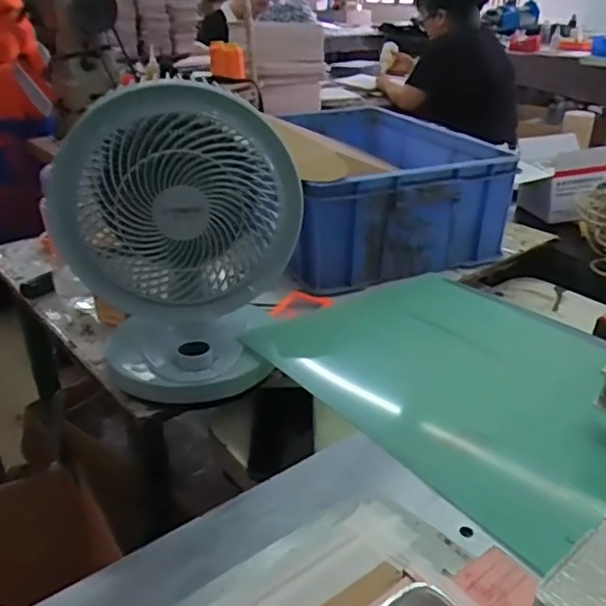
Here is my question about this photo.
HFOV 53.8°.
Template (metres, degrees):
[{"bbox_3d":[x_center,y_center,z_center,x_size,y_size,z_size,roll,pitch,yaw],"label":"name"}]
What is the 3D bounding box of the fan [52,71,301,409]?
[{"bbox_3d":[-0.132,-0.062,0.628,0.219,0.290,0.158,-12,31,-20],"label":"fan"}]

